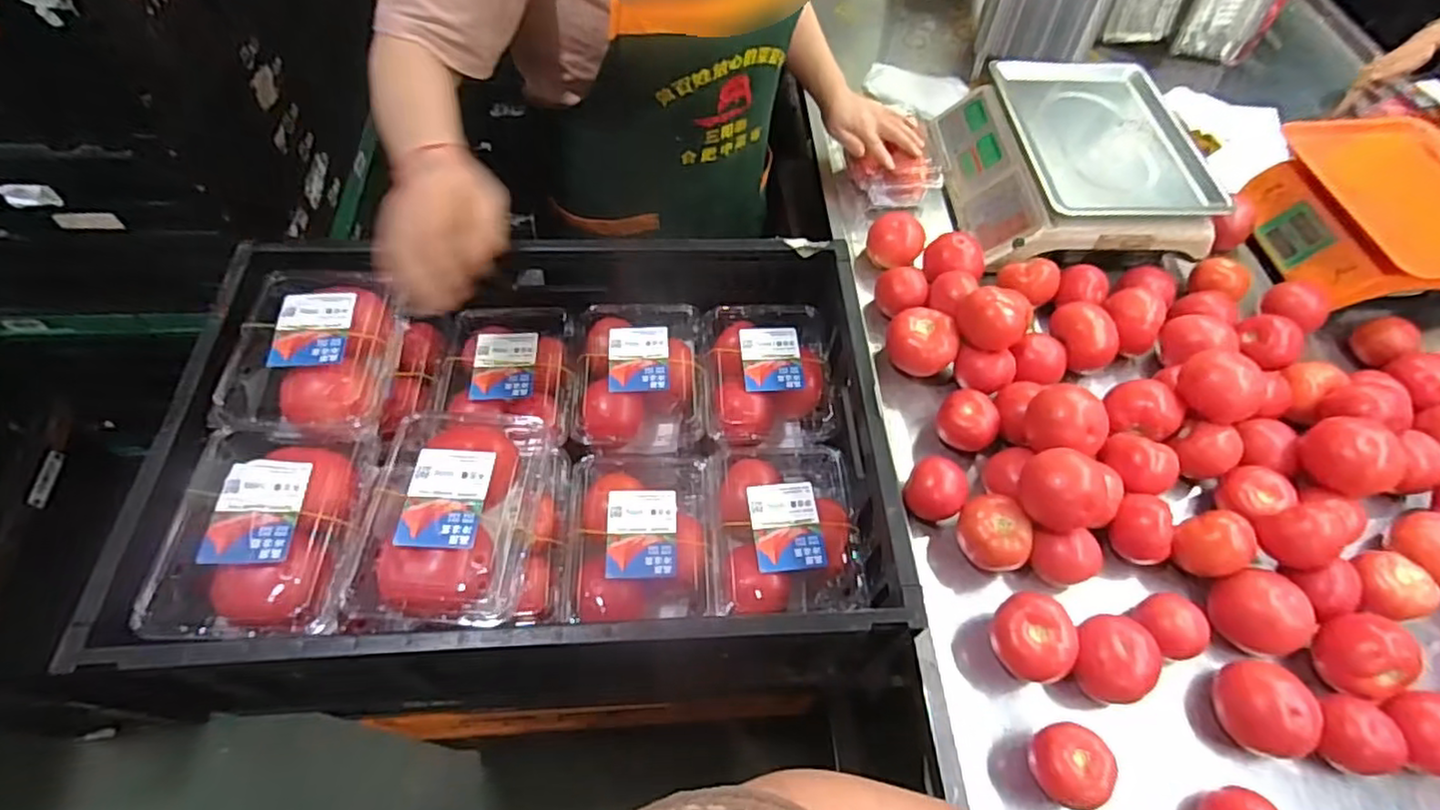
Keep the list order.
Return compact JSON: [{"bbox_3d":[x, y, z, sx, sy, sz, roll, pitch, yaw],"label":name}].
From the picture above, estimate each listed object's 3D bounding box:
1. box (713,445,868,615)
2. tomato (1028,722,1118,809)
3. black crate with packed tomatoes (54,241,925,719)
[{"bbox_3d":[0.054,0.113,0.626,0.128,0.079,0.170,-3,58,-5],"label":"box"},{"bbox_3d":[0.306,0.319,0.588,0.057,0.059,0.064,6,58,1],"label":"tomato"},{"bbox_3d":[-0.165,0.038,0.629,0.590,0.164,0.400,-2,58,-4],"label":"black crate with packed tomatoes"}]

